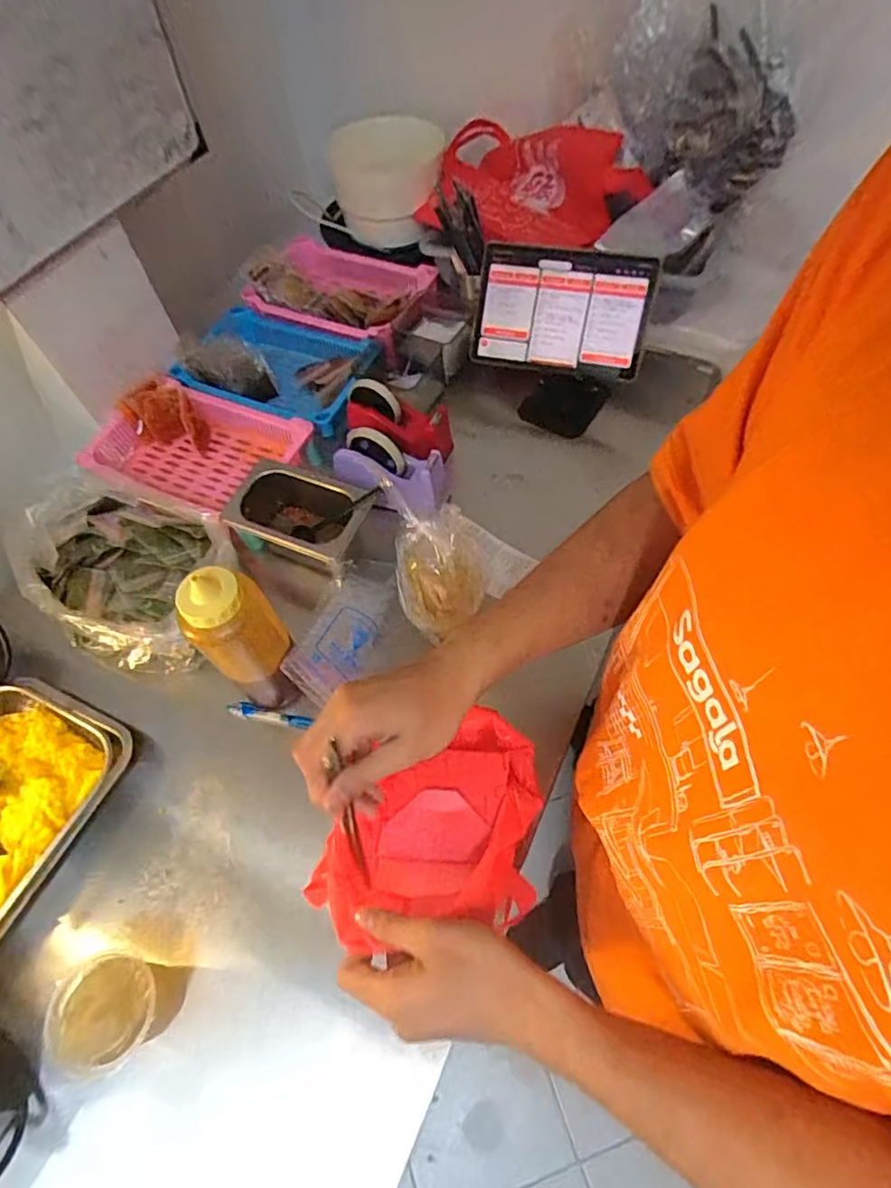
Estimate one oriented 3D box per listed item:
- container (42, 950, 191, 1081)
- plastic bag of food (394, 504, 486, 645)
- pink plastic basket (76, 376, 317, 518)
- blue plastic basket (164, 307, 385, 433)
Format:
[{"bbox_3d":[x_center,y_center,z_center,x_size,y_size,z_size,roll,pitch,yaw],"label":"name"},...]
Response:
[{"bbox_3d":[-0.287,0.369,0.522,0.086,0.096,0.078,-10,60,-2],"label":"container"},{"bbox_3d":[-0.009,-0.023,0.610,0.083,0.143,0.076,-14,60,-5],"label":"plastic bag of food"},{"bbox_3d":[-0.356,-0.202,0.842,0.271,0.077,0.207,22,64,16],"label":"pink plastic basket"},{"bbox_3d":[-0.248,-0.361,0.930,0.274,0.084,0.195,18,63,14],"label":"blue plastic basket"}]

